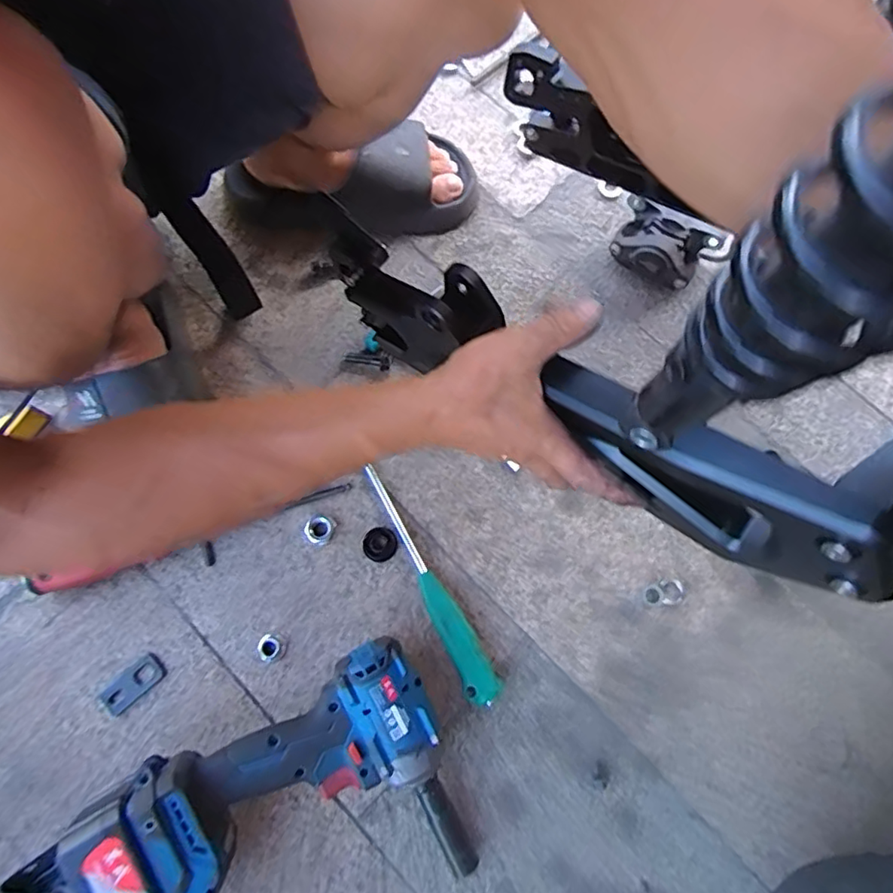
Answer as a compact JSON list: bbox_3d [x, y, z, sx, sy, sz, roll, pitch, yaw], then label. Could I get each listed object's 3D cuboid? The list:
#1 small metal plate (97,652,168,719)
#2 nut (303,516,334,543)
[{"bbox_3d":[-0.262,0.201,0.486,0.054,0.005,0.026,-42,65,-14],"label":"small metal plate"},{"bbox_3d":[-0.116,0.076,0.524,0.026,0.012,0.024,0,74,0],"label":"nut"}]

